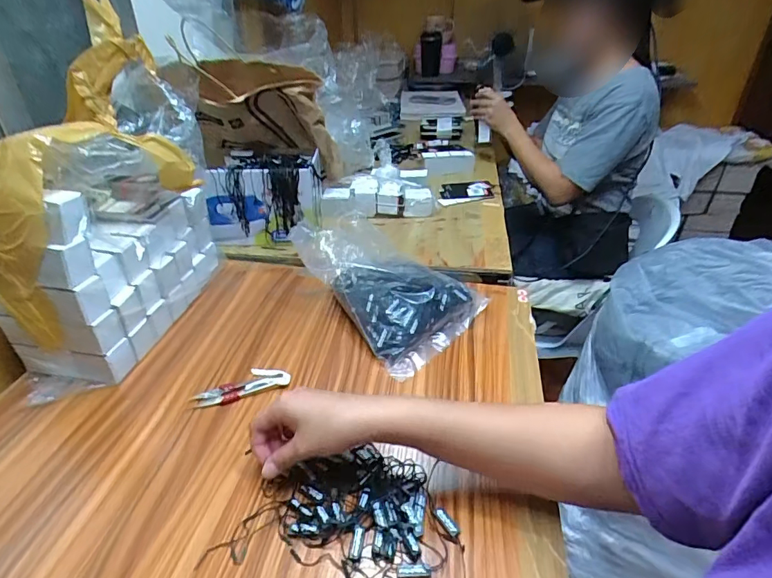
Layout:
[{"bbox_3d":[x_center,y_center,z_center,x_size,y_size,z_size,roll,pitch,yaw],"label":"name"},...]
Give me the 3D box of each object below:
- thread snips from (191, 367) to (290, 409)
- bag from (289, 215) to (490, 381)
[{"bbox_3d":[-0.167,0.111,0.535,0.107,0.012,0.039,-12,35,-17],"label":"thread snips"},{"bbox_3d":[-0.001,-0.018,0.672,0.184,0.073,0.299,-21,39,-28],"label":"bag"}]

